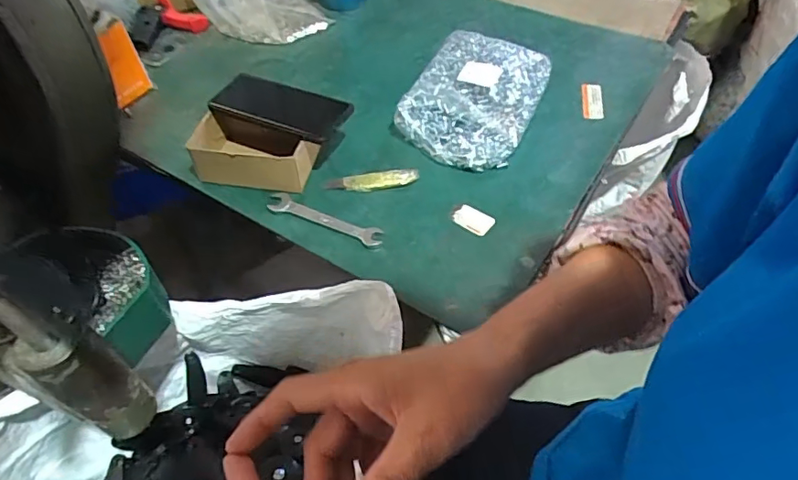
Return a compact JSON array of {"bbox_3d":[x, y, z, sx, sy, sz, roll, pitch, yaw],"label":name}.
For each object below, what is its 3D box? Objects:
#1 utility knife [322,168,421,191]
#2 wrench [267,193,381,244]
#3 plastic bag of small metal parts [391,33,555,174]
[{"bbox_3d":[-0.033,-0.071,0.635,0.110,0.010,0.026,-9,50,-4],"label":"utility knife"},{"bbox_3d":[-0.081,-0.025,0.585,0.133,0.010,0.024,17,53,17],"label":"wrench"},{"bbox_3d":[0.095,-0.189,0.711,0.165,0.064,0.204,20,54,19],"label":"plastic bag of small metal parts"}]

